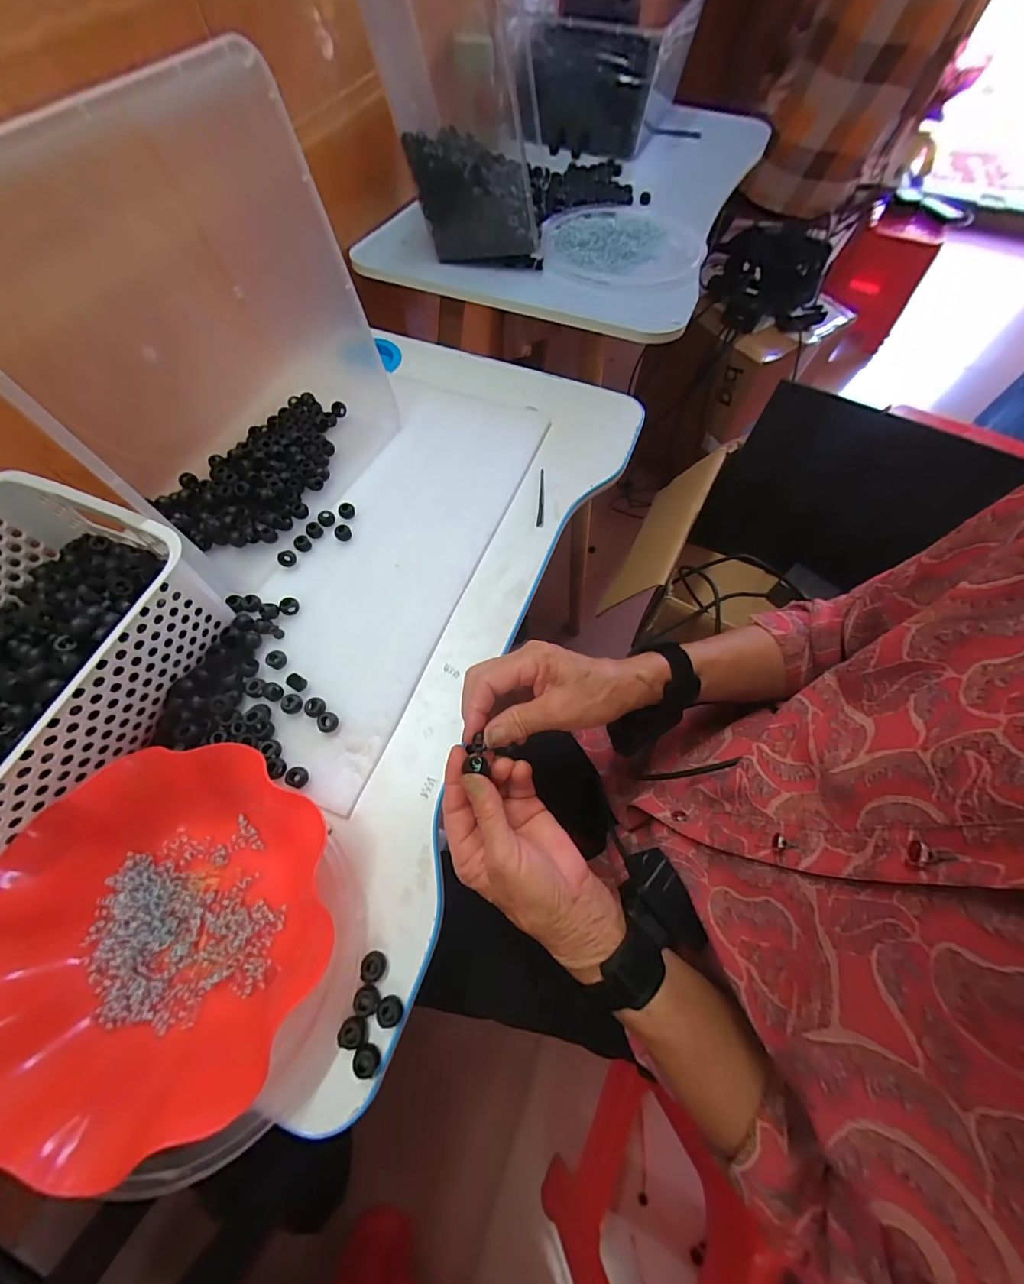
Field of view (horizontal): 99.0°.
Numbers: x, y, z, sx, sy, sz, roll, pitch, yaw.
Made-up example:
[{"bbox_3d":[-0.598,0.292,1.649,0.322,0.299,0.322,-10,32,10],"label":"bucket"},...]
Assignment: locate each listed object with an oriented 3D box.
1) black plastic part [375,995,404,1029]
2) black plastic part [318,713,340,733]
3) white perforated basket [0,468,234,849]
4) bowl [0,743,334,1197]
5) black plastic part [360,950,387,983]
[{"bbox_3d":[-0.087,0.262,0.309,0.018,0.009,0.018,1,65,-3],"label":"black plastic part"},{"bbox_3d":[-0.164,0.072,0.389,0.016,0.010,0.018,33,68,11],"label":"black plastic part"},{"bbox_3d":[-0.403,0.034,0.341,0.203,0.105,0.302,21,66,6],"label":"white perforated basket"},{"bbox_3d":[-0.242,0.197,0.302,0.194,0.062,0.216,-15,67,-10],"label":"bowl"},{"bbox_3d":[-0.102,0.239,0.321,0.018,0.016,0.018,1,65,-3],"label":"black plastic part"}]

